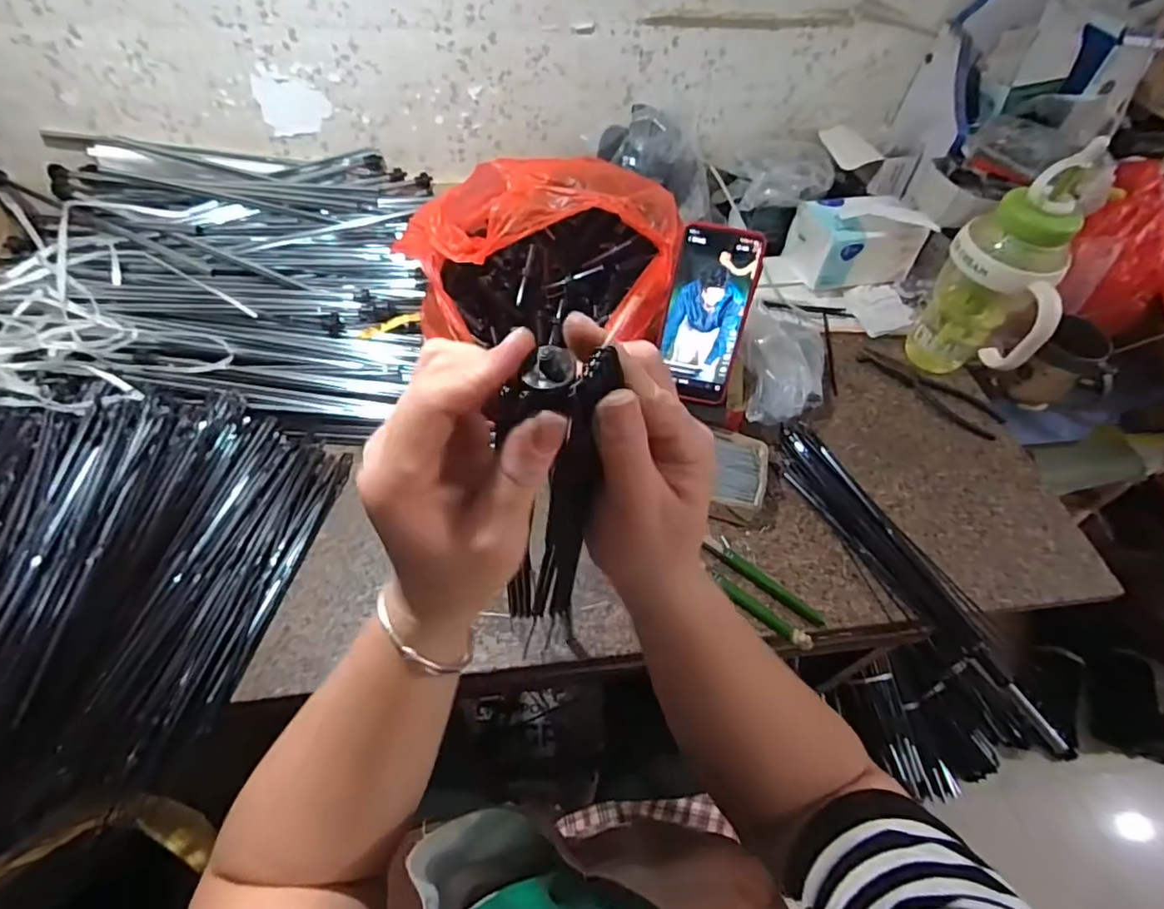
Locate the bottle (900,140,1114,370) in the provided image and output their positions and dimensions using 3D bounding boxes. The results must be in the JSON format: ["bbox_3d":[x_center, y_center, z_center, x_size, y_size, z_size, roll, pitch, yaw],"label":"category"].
[{"bbox_3d":[0.450,-0.183,0.630,0.118,0.266,0.111,30,57,19],"label":"bottle"}]

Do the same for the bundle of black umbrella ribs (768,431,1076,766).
[{"bbox_3d":[0.307,0.103,0.546,0.051,0.029,0.343,-24,58,-20],"label":"bundle of black umbrella ribs"}]

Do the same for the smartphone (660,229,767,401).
[{"bbox_3d":[0.120,-0.131,0.555,0.079,0.160,0.007,8,24,8],"label":"smartphone"}]

